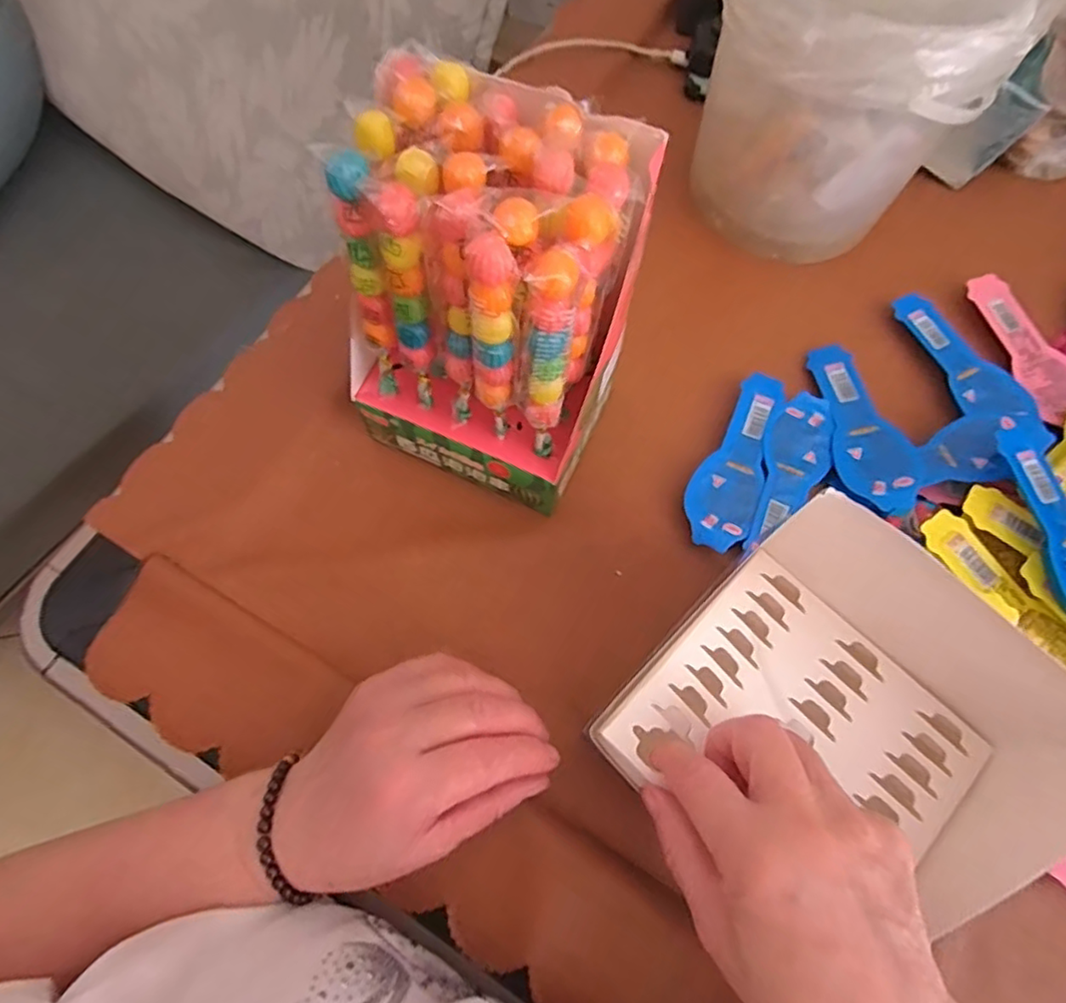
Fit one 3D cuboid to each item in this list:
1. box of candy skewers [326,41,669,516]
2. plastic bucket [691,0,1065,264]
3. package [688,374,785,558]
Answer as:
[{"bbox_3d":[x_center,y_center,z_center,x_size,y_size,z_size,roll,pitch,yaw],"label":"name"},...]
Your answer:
[{"bbox_3d":[-0.024,-0.093,0.316,0.129,0.183,0.109,23,71,8],"label":"box of candy skewers"},{"bbox_3d":[0.197,-0.272,0.402,0.158,0.165,0.168,0,69,-1],"label":"plastic bucket"},{"bbox_3d":[0.130,-0.026,0.391,0.041,0.013,0.126,25,71,8],"label":"package"}]

